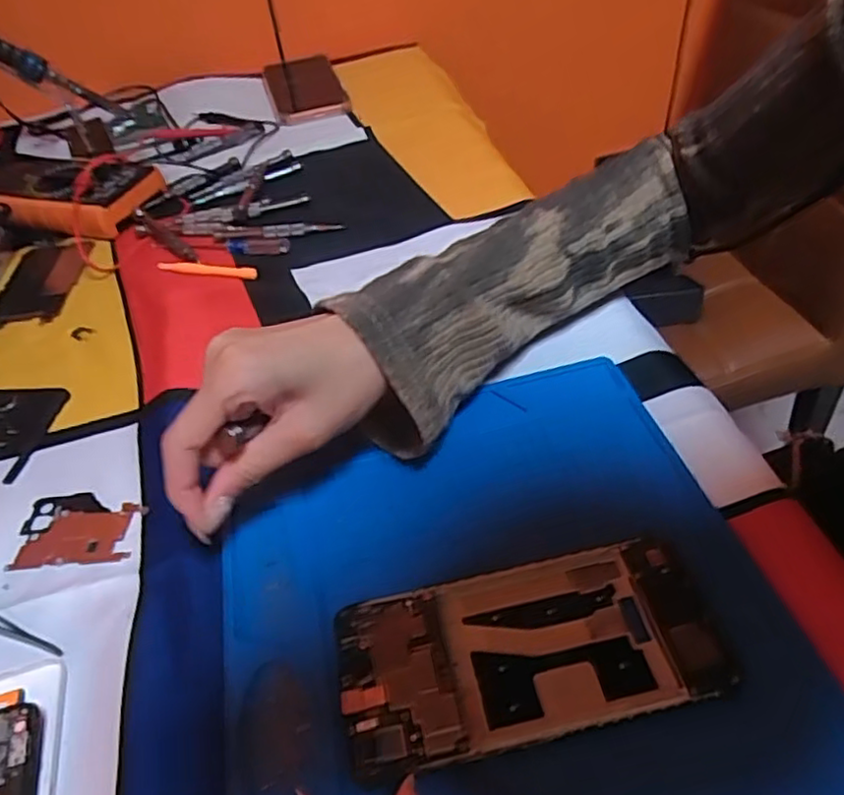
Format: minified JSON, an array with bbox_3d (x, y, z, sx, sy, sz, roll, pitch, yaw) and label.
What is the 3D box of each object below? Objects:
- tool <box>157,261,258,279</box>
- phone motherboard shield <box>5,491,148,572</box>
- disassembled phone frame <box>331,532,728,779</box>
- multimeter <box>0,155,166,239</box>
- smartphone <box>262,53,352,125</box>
[{"bbox_3d":[-0.164,-0.098,0.492,0.086,0.006,0.011,10,48,17],"label":"tool"},{"bbox_3d":[-0.177,0.067,0.336,0.062,0.004,0.043,-5,45,2],"label":"phone motherboard shield"},{"bbox_3d":[0.043,0.101,0.265,0.151,0.010,0.070,-11,45,-4],"label":"disassembled phone frame"},{"bbox_3d":[-0.321,-0.184,0.573,0.174,0.039,0.079,8,47,14],"label":"multimeter"},{"bbox_3d":[-0.130,-0.350,0.734,0.086,0.015,0.169,-15,45,-7],"label":"smartphone"}]

